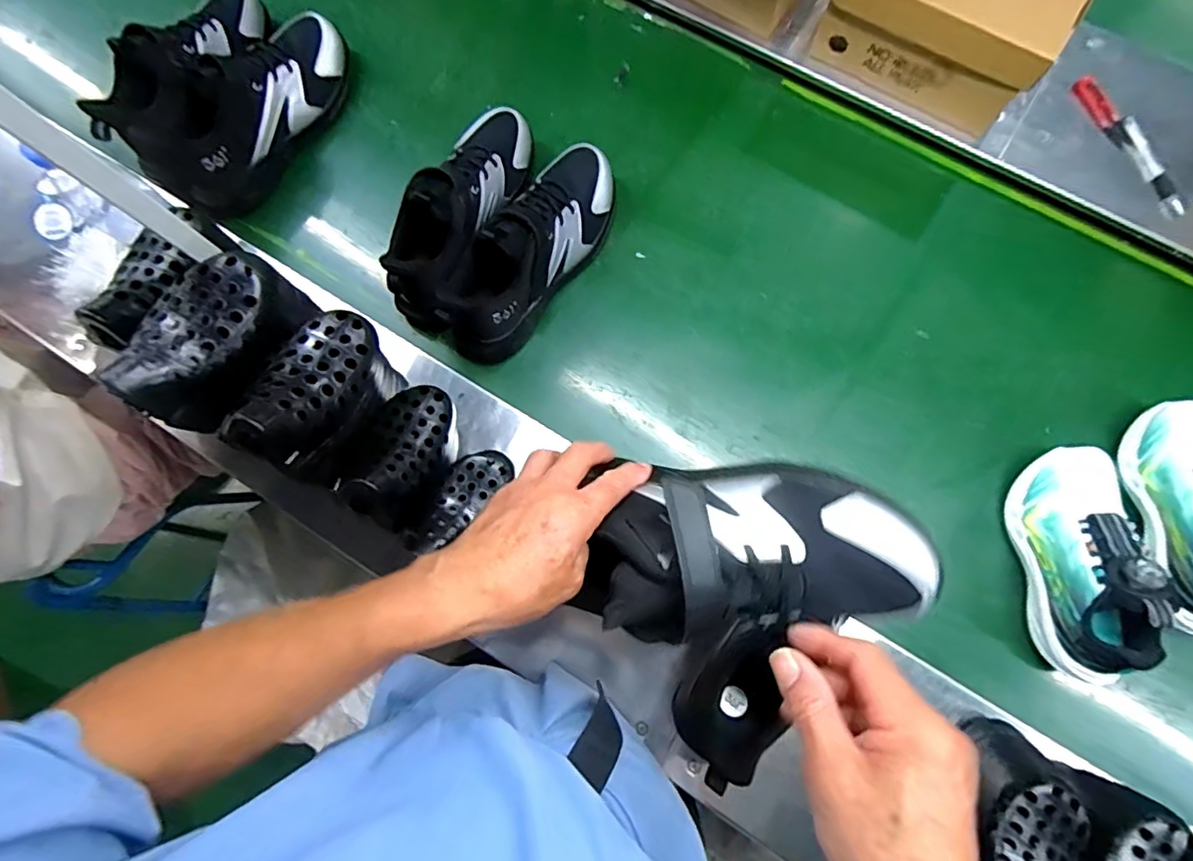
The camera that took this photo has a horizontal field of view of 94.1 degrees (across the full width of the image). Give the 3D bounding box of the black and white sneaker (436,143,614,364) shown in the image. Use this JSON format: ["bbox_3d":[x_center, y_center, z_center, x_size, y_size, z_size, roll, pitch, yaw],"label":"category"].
[{"bbox_3d":[-0.074,-0.215,0.644,0.102,0.123,0.283,37,82,7],"label":"black and white sneaker"}]

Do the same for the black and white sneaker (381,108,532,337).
[{"bbox_3d":[-0.158,-0.265,0.656,0.105,0.135,0.281,19,80,5],"label":"black and white sneaker"}]

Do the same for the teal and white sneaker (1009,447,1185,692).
[{"bbox_3d":[0.488,0.132,0.558,0.078,0.117,0.232,3,79,2],"label":"teal and white sneaker"}]

